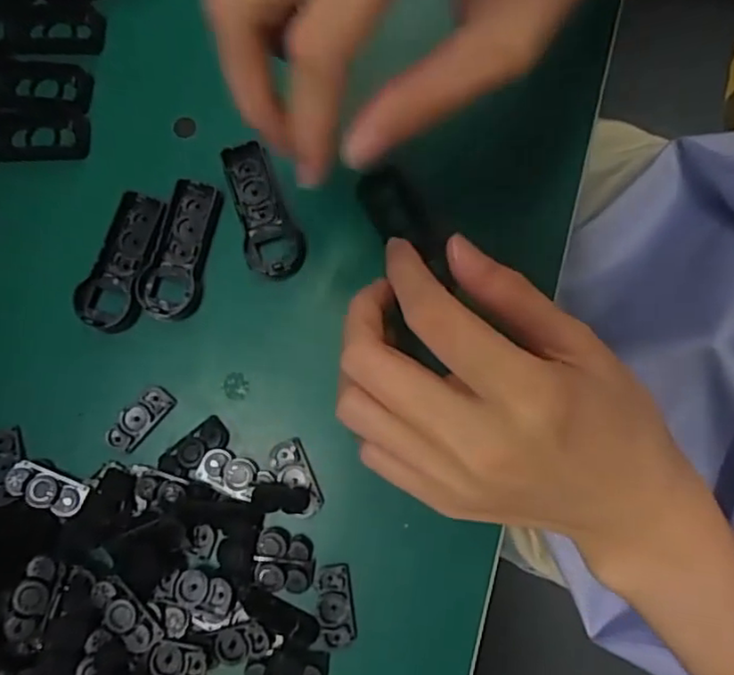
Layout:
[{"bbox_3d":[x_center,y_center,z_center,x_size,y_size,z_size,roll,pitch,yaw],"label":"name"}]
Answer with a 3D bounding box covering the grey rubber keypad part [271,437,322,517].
[{"bbox_3d":[-0.026,0.052,0.232,0.013,0.004,0.029,-23,80,-3],"label":"grey rubber keypad part"}]

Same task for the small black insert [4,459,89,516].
[{"bbox_3d":[-0.118,0.055,0.227,0.029,0.005,0.013,22,81,5],"label":"small black insert"}]

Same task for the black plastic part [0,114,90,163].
[{"bbox_3d":[-0.143,-0.082,0.254,0.055,0.006,0.021,-5,80,0],"label":"black plastic part"}]

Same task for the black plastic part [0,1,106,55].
[{"bbox_3d":[-0.139,-0.129,0.262,0.054,0.009,0.023,0,80,1],"label":"black plastic part"}]

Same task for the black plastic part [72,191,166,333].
[{"bbox_3d":[-0.096,-0.030,0.242,0.023,0.008,0.055,13,81,4],"label":"black plastic part"}]

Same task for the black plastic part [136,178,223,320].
[{"bbox_3d":[-0.074,-0.034,0.245,0.021,0.010,0.055,10,80,3],"label":"black plastic part"}]

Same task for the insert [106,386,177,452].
[{"bbox_3d":[-0.086,0.031,0.234,0.012,0.004,0.028,42,83,8],"label":"insert"}]

